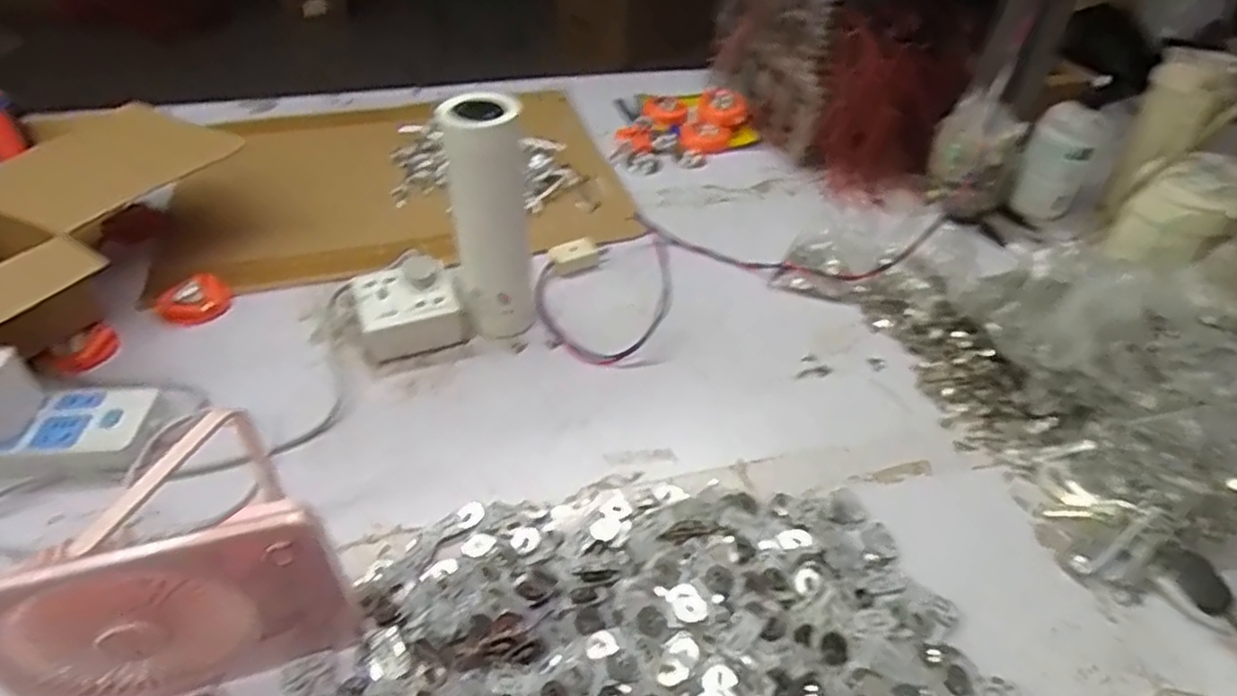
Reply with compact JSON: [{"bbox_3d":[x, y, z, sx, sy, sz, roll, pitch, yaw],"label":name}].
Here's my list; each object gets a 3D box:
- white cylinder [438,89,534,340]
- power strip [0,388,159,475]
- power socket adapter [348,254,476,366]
[{"bbox_3d":[-0.113,-0.104,0.619,0.065,0.221,0.059,-6,42,-8],"label":"white cylinder"},{"bbox_3d":[-0.459,0.061,0.555,0.171,0.028,0.066,0,43,-2],"label":"power strip"},{"bbox_3d":[-0.204,-0.040,0.671,0.091,0.055,0.096,-18,45,-21],"label":"power socket adapter"}]

